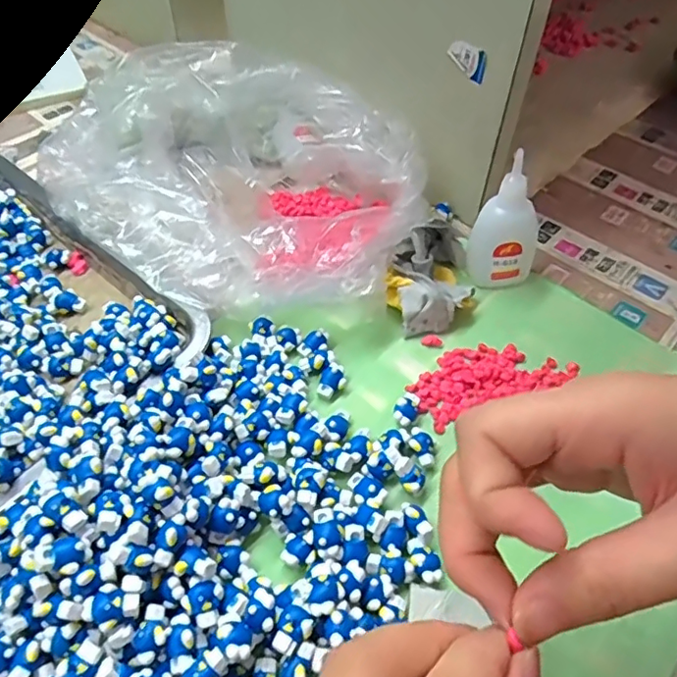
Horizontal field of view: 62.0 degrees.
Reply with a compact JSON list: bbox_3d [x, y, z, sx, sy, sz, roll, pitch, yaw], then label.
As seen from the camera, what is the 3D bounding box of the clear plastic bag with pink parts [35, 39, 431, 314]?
[{"bbox_3d":[-0.078,-0.122,0.400,0.273,0.077,0.206,17,53,12],"label":"clear plastic bag with pink parts"}]

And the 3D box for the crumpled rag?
[{"bbox_3d":[0.062,-0.045,0.376,0.055,0.035,0.085,9,52,5],"label":"crumpled rag"}]

